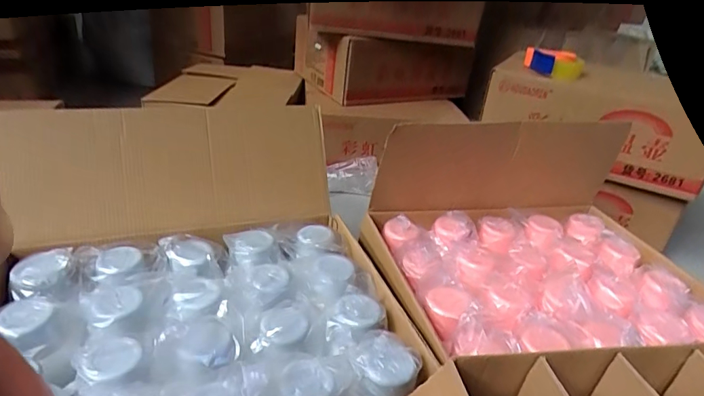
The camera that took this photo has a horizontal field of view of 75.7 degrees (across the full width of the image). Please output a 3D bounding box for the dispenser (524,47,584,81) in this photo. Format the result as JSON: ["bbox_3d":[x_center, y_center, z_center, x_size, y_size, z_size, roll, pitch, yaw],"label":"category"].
[{"bbox_3d":[0.652,-0.432,1.459,0.181,0.071,0.070,16,30,17],"label":"dispenser"}]

